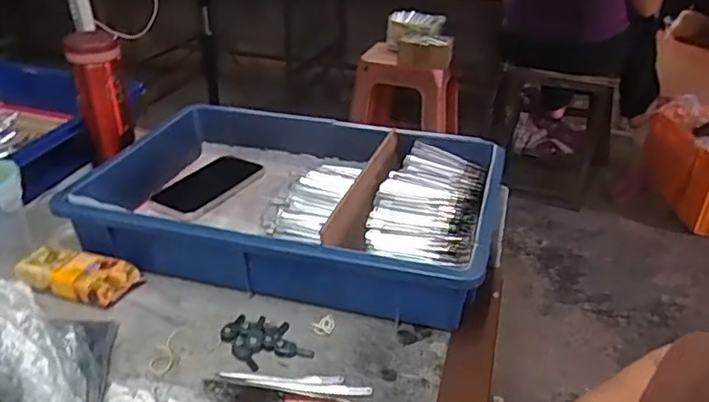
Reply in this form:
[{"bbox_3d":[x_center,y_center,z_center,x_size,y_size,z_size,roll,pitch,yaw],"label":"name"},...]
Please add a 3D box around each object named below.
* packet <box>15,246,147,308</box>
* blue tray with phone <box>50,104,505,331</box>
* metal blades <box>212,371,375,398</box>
[{"bbox_3d":[-0.272,0.072,0.584,0.104,0.028,0.052,10,31,14],"label":"packet"},{"bbox_3d":[-0.069,-0.004,0.671,0.439,0.080,0.287,9,31,13],"label":"blue tray with phone"},{"bbox_3d":[-0.049,0.150,0.479,0.125,0.006,0.023,3,30,2],"label":"metal blades"}]

